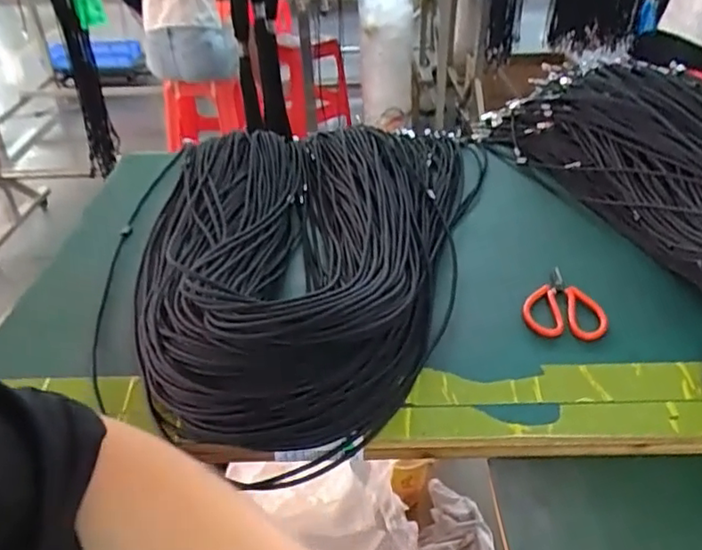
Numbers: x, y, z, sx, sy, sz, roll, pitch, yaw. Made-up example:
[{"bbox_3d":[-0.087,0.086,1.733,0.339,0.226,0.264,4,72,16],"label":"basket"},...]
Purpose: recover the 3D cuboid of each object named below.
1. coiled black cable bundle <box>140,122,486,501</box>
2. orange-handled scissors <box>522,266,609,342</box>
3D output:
[{"bbox_3d":[-0.068,-0.085,0.714,0.380,0.096,0.624,9,35,13],"label":"coiled black cable bundle"},{"bbox_3d":[0.216,0.027,0.618,0.077,0.016,0.105,12,36,18],"label":"orange-handled scissors"}]

